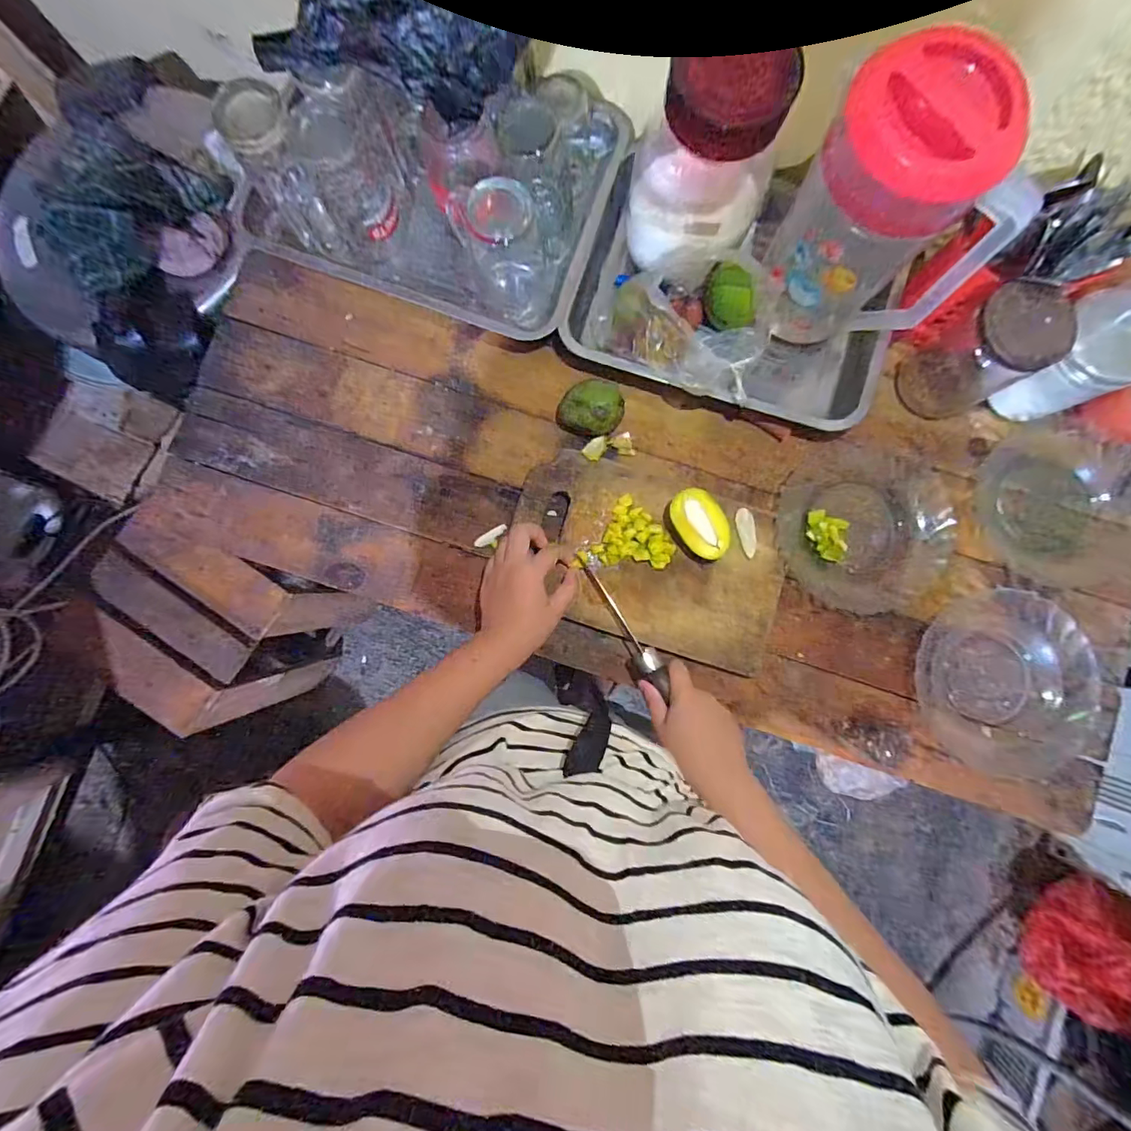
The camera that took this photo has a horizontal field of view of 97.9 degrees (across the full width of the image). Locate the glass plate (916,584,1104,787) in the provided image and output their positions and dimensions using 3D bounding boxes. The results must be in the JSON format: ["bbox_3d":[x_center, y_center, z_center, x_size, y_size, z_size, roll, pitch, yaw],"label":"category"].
[{"bbox_3d":[0.468,0.133,0.524,0.168,0.024,0.200,-18,85,0],"label":"glass plate"}]

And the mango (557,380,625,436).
[{"bbox_3d":[0.028,-0.170,0.533,0.071,0.055,0.054,-17,85,0],"label":"mango"}]

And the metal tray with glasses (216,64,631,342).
[{"bbox_3d":[-0.147,-0.418,0.518,0.369,0.130,0.234,20,86,3],"label":"metal tray with glasses"}]

